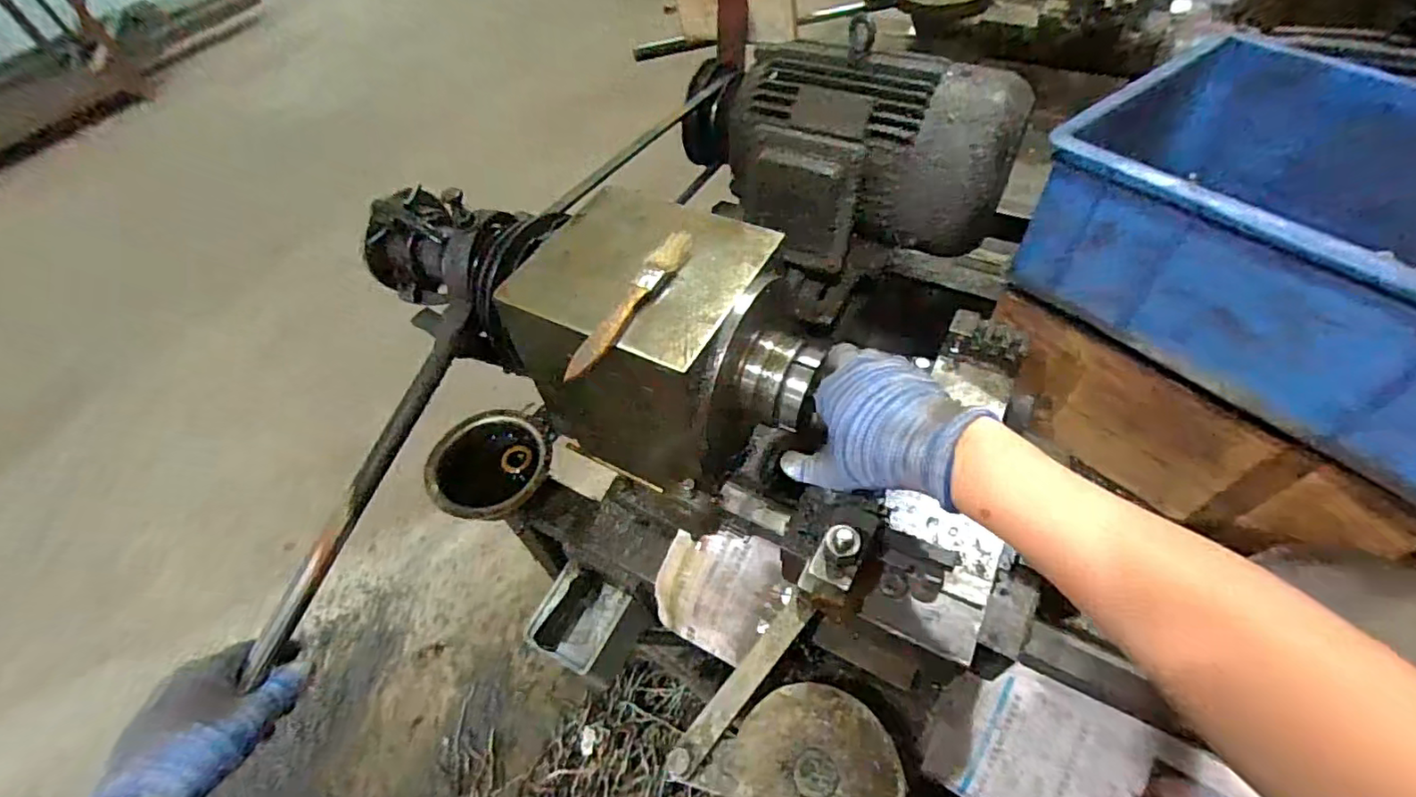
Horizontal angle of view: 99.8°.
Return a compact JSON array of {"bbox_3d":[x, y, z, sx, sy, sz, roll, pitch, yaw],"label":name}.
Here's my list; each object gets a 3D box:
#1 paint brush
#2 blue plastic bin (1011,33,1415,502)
[{"bbox_3d":[-0.054,-0.070,0.419,0.021,0.011,0.151,22,58,21],"label":"paint brush"},{"bbox_3d":[0.509,-0.127,0.471,0.294,0.137,0.388,-34,57,-19],"label":"blue plastic bin"}]

